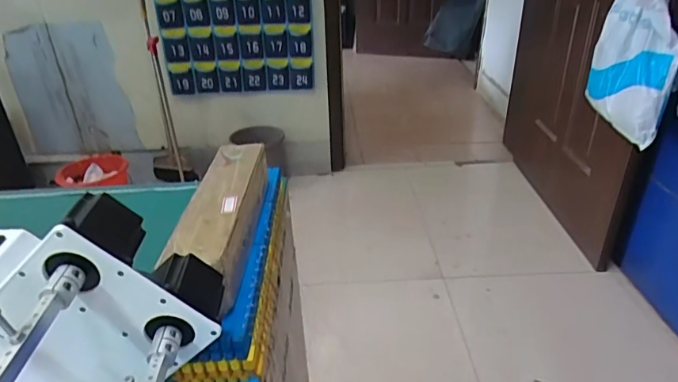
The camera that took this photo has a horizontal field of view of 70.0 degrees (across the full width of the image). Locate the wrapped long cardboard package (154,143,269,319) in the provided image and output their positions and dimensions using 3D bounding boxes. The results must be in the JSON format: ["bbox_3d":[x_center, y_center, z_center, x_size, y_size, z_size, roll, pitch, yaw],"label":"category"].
[{"bbox_3d":[-0.131,0.023,0.562,0.070,0.055,0.277,-1,30,1],"label":"wrapped long cardboard package"}]

